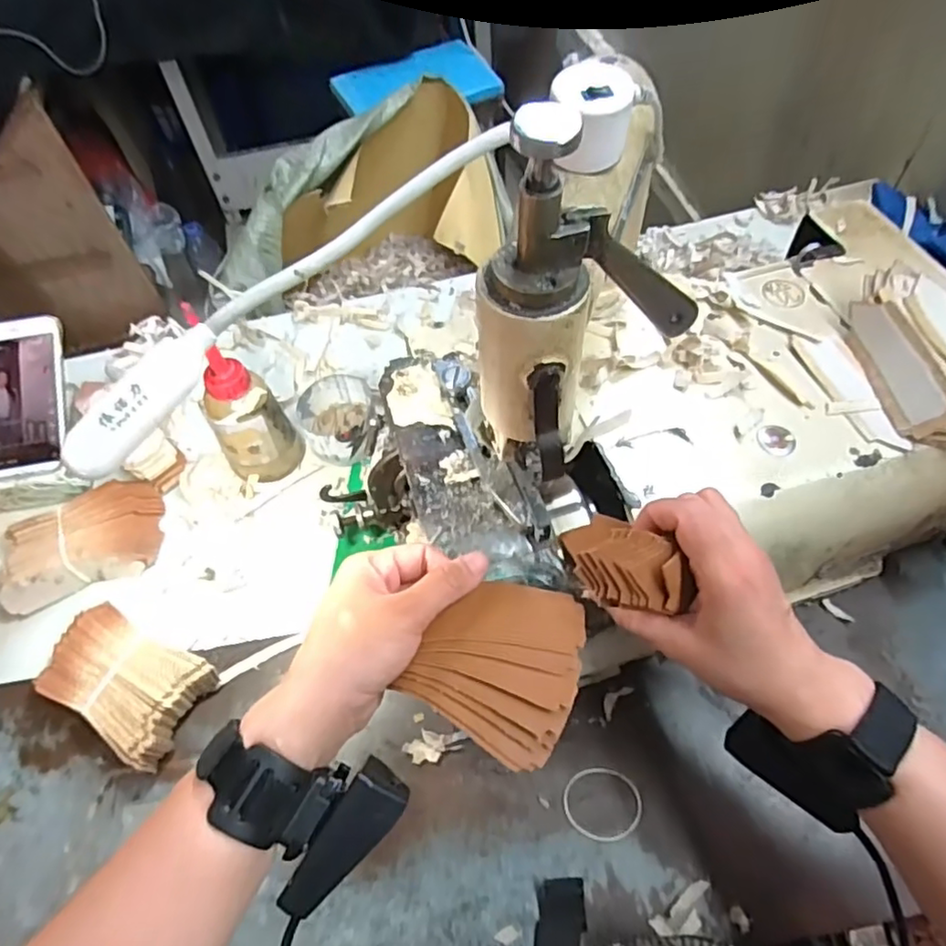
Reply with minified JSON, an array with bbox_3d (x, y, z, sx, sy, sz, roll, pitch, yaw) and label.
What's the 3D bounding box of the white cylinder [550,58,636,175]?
[{"bbox_3d":[0.058,-0.174,0.304,0.039,0.039,0.033,-14,60,-4],"label":"white cylinder"}]

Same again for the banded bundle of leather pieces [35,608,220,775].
[{"bbox_3d":[-0.256,0.155,0.460,0.119,0.047,0.079,22,64,16],"label":"banded bundle of leather pieces"}]

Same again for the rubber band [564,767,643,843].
[{"bbox_3d":[0.089,0.227,0.426,0.053,0.004,0.045,-3,60,3],"label":"rubber band"}]

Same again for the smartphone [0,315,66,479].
[{"bbox_3d":[-0.414,-0.070,0.567,0.077,0.014,0.143,-6,89,-20],"label":"smartphone"}]

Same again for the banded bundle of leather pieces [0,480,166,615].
[{"bbox_3d":[-0.325,0.058,0.525,0.125,0.048,0.075,-25,61,-10],"label":"banded bundle of leather pieces"}]

